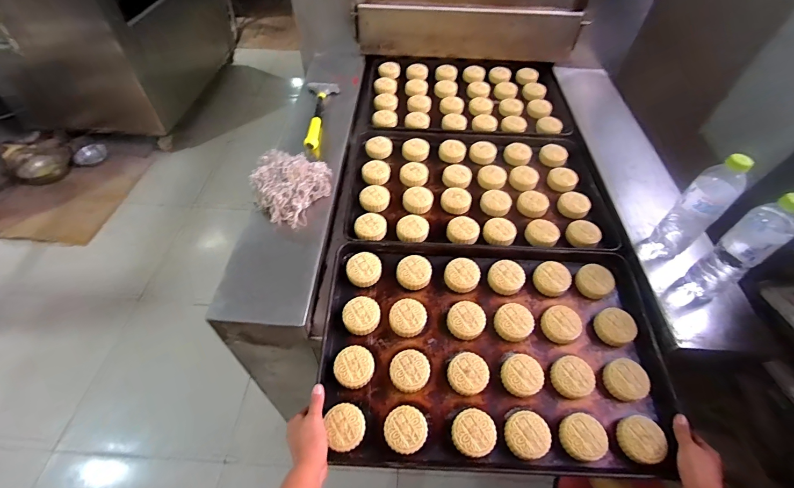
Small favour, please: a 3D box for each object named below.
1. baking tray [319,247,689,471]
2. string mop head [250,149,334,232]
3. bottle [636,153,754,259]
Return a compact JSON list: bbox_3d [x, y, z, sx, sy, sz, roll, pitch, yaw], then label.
[{"bbox_3d":[0.171,0.181,0.672,0.587,0.066,0.384,2,52,0],"label":"baking tray"},{"bbox_3d":[-0.236,-0.127,0.833,0.163,0.073,0.198,6,52,2],"label":"string mop head"},{"bbox_3d":[0.549,-0.054,0.690,0.059,0.239,0.069,-28,58,-22],"label":"bottle"}]

